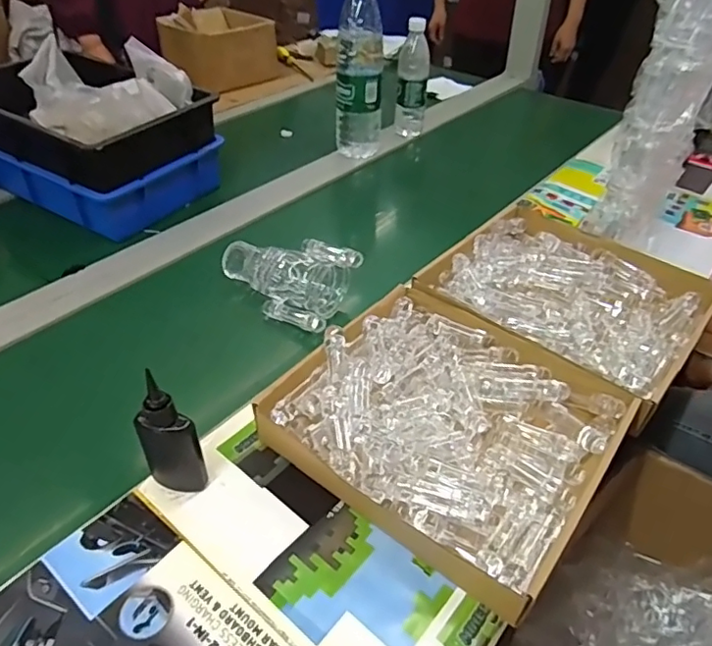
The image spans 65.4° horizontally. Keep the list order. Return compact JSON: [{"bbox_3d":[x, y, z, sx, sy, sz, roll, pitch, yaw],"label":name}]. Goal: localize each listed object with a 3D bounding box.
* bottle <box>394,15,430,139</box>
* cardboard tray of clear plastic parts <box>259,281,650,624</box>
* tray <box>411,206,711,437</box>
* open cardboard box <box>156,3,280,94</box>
[{"bbox_3d":[0.120,-0.513,1.179,0.061,0.233,0.054,0,40,-2],"label":"bottle"},{"bbox_3d":[0.097,0.097,0.579,0.303,0.059,0.287,29,47,28],"label":"cardboard tray of clear plastic parts"},{"bbox_3d":[0.289,-0.043,0.744,0.315,0.043,0.302,31,48,30],"label":"tray"},{"bbox_3d":[-0.357,-0.714,1.445,0.263,0.143,0.200,-28,48,-30],"label":"open cardboard box"}]

